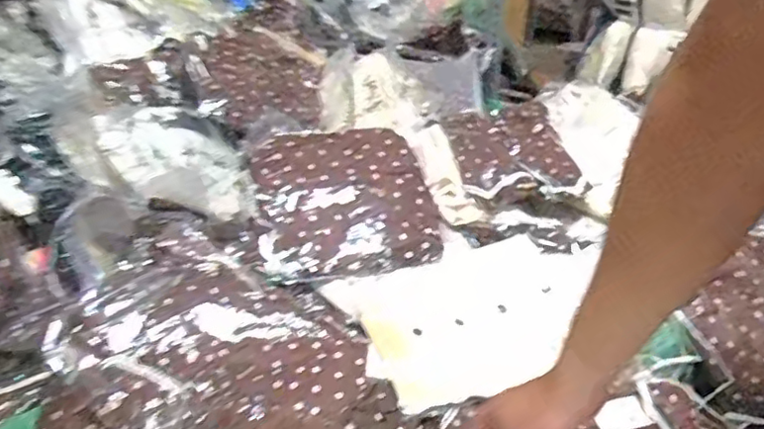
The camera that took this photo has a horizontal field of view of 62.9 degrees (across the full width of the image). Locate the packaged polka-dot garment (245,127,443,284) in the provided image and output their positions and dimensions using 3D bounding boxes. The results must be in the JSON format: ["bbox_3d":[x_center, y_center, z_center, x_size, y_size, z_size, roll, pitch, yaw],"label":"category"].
[{"bbox_3d":[-0.053,-0.024,0.868,0.234,0.025,0.233,-10,60,-8],"label":"packaged polka-dot garment"}]

